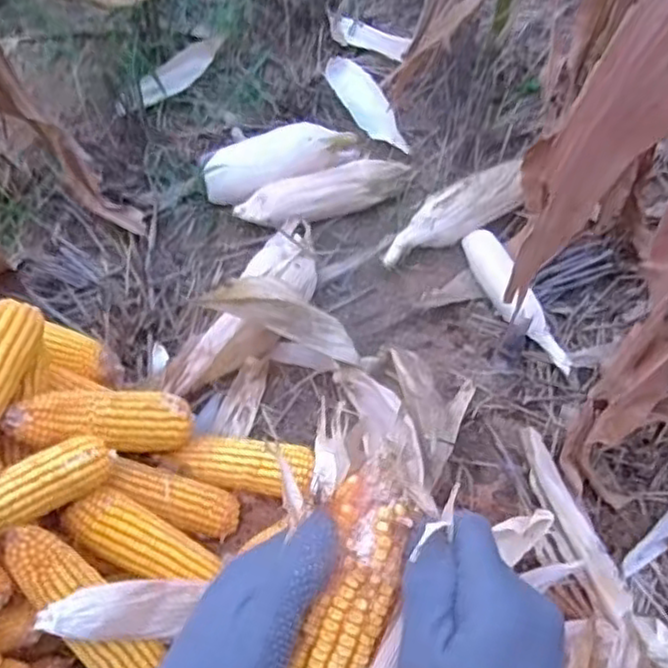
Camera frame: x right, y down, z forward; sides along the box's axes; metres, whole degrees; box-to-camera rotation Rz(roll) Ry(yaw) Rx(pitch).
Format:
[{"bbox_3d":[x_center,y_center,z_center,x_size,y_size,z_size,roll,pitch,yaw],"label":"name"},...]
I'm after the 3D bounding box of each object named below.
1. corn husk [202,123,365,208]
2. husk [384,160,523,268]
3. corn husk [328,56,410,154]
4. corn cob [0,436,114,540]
[{"bbox_3d":[-0.082,-0.262,1.054,0.225,0.070,0.086,-20,62,-13],"label":"corn husk"},{"bbox_3d":[0.170,-0.168,1.010,0.230,0.049,0.072,-31,64,-4],"label":"husk"},{"bbox_3d":[0.055,-0.379,1.163,0.070,0.018,0.227,-23,63,-14],"label":"corn husk"},{"bbox_3d":[-0.291,0.146,0.643,0.052,0.040,0.216,39,35,19],"label":"corn cob"}]

